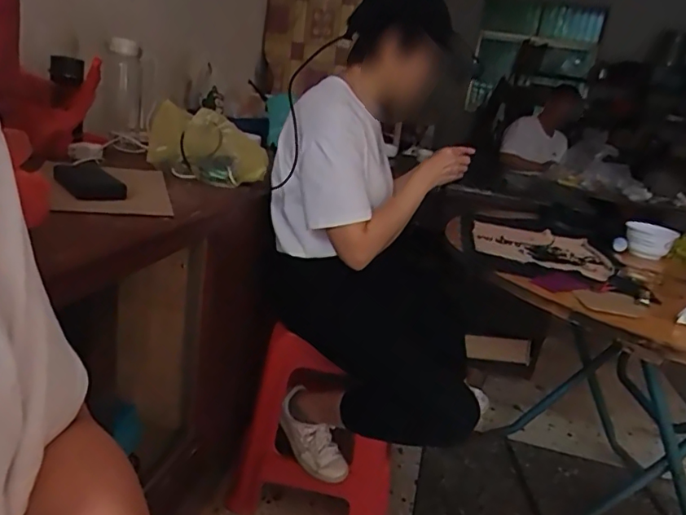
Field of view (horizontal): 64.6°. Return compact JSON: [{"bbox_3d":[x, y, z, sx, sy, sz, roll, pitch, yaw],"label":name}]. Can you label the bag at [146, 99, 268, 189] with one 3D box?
[{"bbox_3d":[-0.292,-0.236,1.119,0.268,0.137,0.109,25,20,17],"label":"bag"}]

